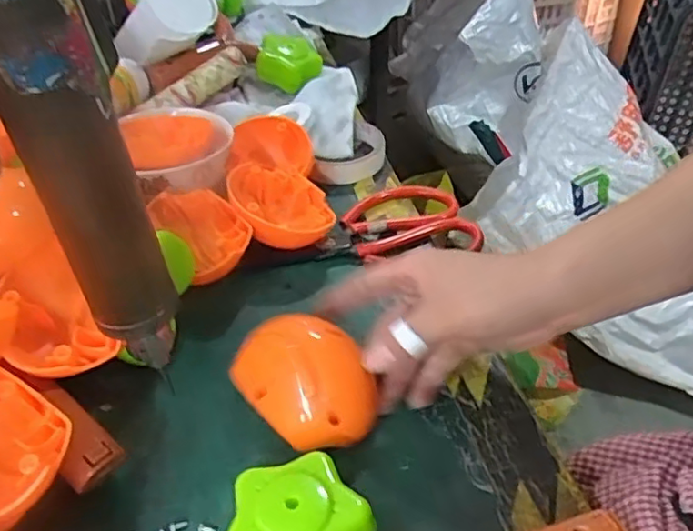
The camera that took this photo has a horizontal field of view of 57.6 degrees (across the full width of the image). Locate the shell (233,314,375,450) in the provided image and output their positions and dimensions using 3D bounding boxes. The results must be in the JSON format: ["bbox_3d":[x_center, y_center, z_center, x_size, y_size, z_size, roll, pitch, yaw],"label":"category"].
[{"bbox_3d":[-0.024,0.063,0.355,0.061,0.028,0.082,-29,48,-27],"label":"shell"}]

